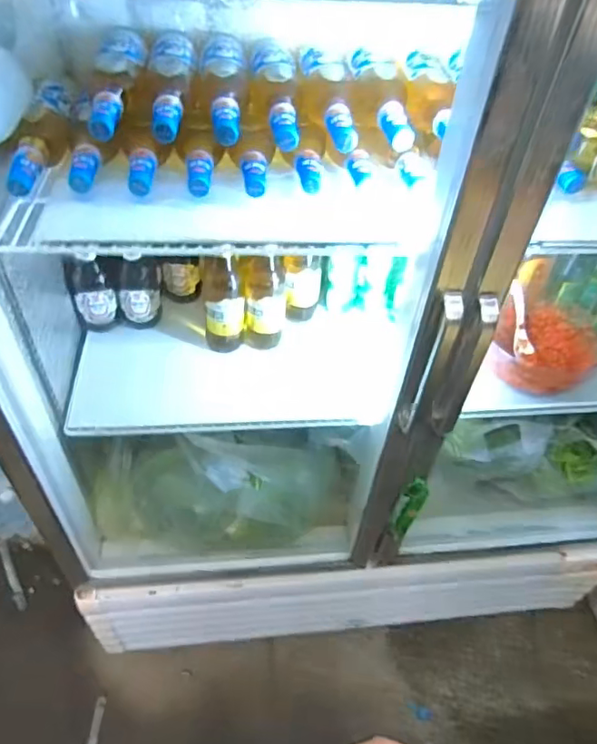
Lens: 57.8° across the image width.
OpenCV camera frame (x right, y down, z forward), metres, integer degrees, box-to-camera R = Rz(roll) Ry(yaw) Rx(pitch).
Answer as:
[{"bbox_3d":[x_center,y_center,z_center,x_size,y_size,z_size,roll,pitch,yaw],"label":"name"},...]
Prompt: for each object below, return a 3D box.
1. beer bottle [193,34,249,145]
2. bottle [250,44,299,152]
[{"bbox_3d":[-0.104,-0.381,0.722,0.070,0.055,0.251,-1,46,-5],"label":"beer bottle"},{"bbox_3d":[-0.033,-0.371,0.726,0.066,0.067,0.246,-1,46,-5],"label":"bottle"}]

